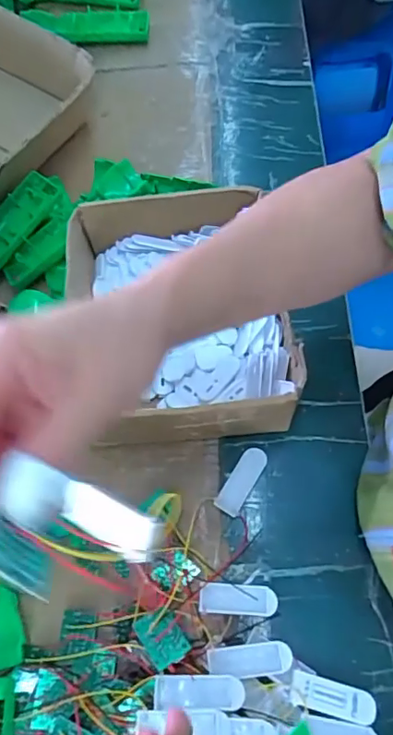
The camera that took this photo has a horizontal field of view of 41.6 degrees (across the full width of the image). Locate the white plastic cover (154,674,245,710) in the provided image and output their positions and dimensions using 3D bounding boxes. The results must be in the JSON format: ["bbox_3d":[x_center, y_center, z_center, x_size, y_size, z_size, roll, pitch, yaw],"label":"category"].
[{"bbox_3d":[0.002,0.211,0.337,0.058,0.004,0.019,2,49,-4],"label":"white plastic cover"}]

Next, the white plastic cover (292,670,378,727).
[{"bbox_3d":[0.092,0.223,0.350,0.057,0.013,0.020,13,66,8],"label":"white plastic cover"}]

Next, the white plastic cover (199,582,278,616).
[{"bbox_3d":[0.031,0.169,0.378,0.058,0.007,0.020,7,65,-10],"label":"white plastic cover"}]

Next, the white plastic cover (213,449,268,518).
[{"bbox_3d":[0.037,0.091,0.420,0.021,0.004,0.058,27,71,17],"label":"white plastic cover"}]

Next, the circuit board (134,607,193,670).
[{"bbox_3d":[-0.023,0.182,0.351,0.026,0.006,0.035,-28,62,-21],"label":"circuit board"}]

